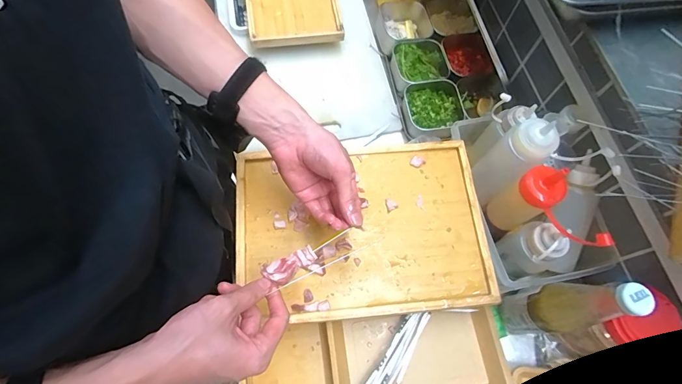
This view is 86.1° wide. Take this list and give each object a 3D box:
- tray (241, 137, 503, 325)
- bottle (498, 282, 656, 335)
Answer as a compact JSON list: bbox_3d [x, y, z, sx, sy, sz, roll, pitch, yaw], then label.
[{"bbox_3d":[0.030,0.051,0.544,0.362,0.023,0.241,-4,67,-5],"label":"tray"},{"bbox_3d":[0.293,0.147,0.476,0.065,0.226,0.060,-8,68,-7],"label":"bottle"}]

